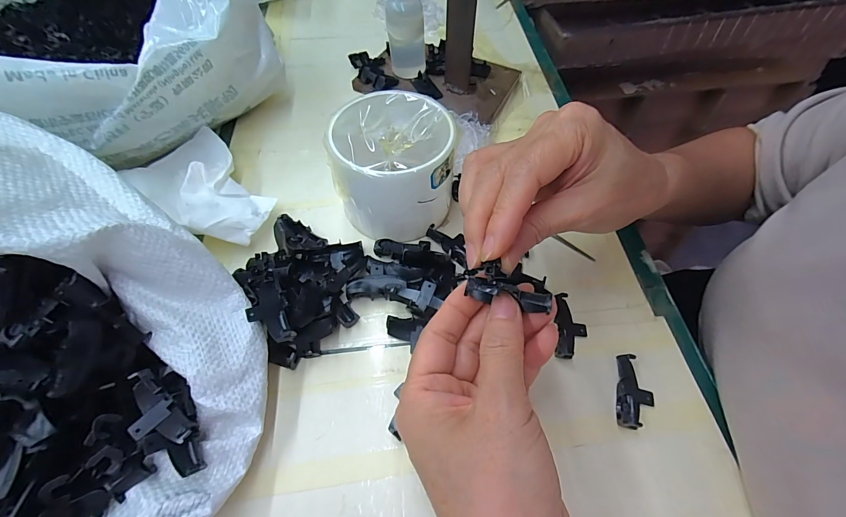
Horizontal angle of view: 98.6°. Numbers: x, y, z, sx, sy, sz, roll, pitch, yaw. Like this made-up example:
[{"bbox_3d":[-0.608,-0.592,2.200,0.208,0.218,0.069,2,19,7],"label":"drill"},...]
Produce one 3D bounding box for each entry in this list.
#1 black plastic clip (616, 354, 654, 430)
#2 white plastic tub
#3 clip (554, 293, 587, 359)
[{"bbox_3d":[0.127,0.079,0.215,0.023,0.013,0.042,9,58,5],"label":"black plastic clip"},{"bbox_3d":[-0.020,-0.062,0.268,0.081,0.071,0.093,7,58,4],"label":"white plastic tub"},{"bbox_3d":[0.097,0.045,0.237,0.021,0.012,0.041,7,58,4],"label":"clip"}]

